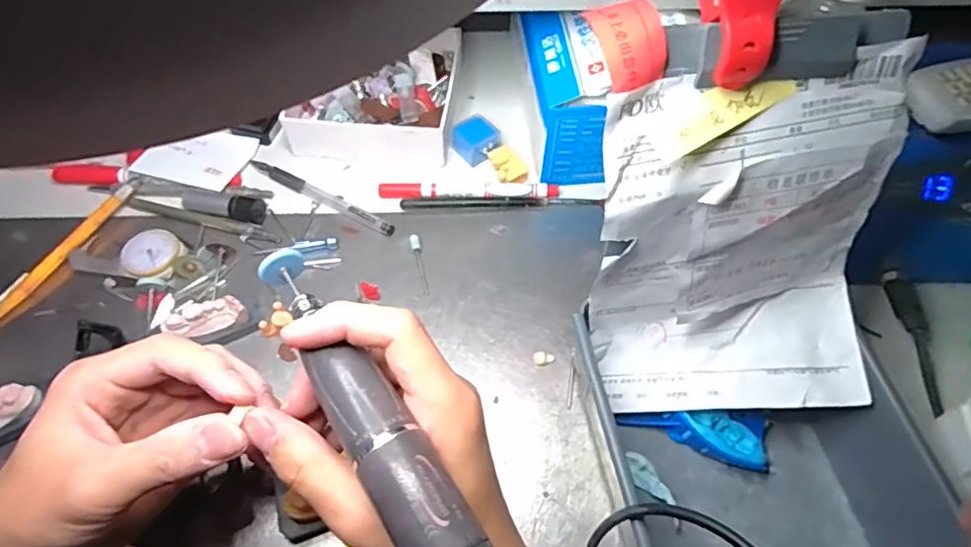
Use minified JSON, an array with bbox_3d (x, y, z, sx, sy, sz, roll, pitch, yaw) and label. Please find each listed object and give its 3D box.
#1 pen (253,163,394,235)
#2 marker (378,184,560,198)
[{"bbox_3d":[-0.126,-0.062,0.441,0.136,0.009,0.013,27,62,14],"label":"pen"},{"bbox_3d":[-0.013,-0.063,0.442,0.135,0.009,0.012,0,59,-1],"label":"marker"}]

